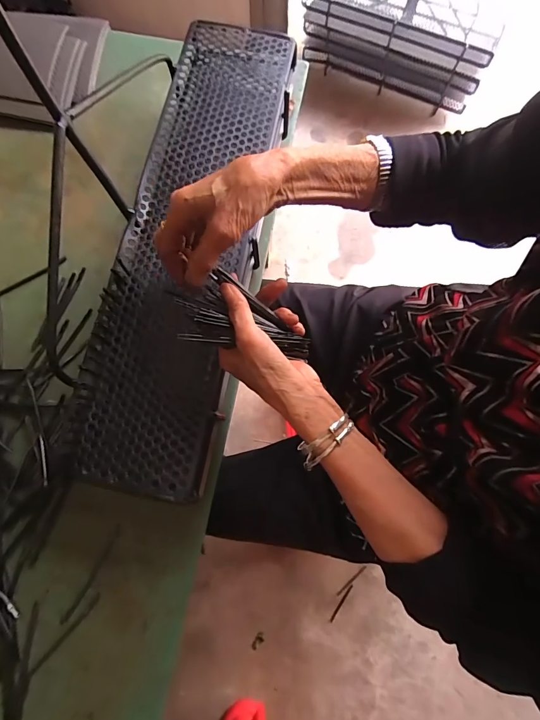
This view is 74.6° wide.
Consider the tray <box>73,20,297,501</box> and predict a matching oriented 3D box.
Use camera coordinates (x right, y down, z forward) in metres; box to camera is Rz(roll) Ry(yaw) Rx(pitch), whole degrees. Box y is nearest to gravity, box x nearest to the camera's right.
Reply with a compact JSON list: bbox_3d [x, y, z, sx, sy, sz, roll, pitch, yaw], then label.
[{"bbox_3d":[-0.094,-0.153,0.414,0.148,0.028,0.587,11,77,1],"label":"tray"}]

